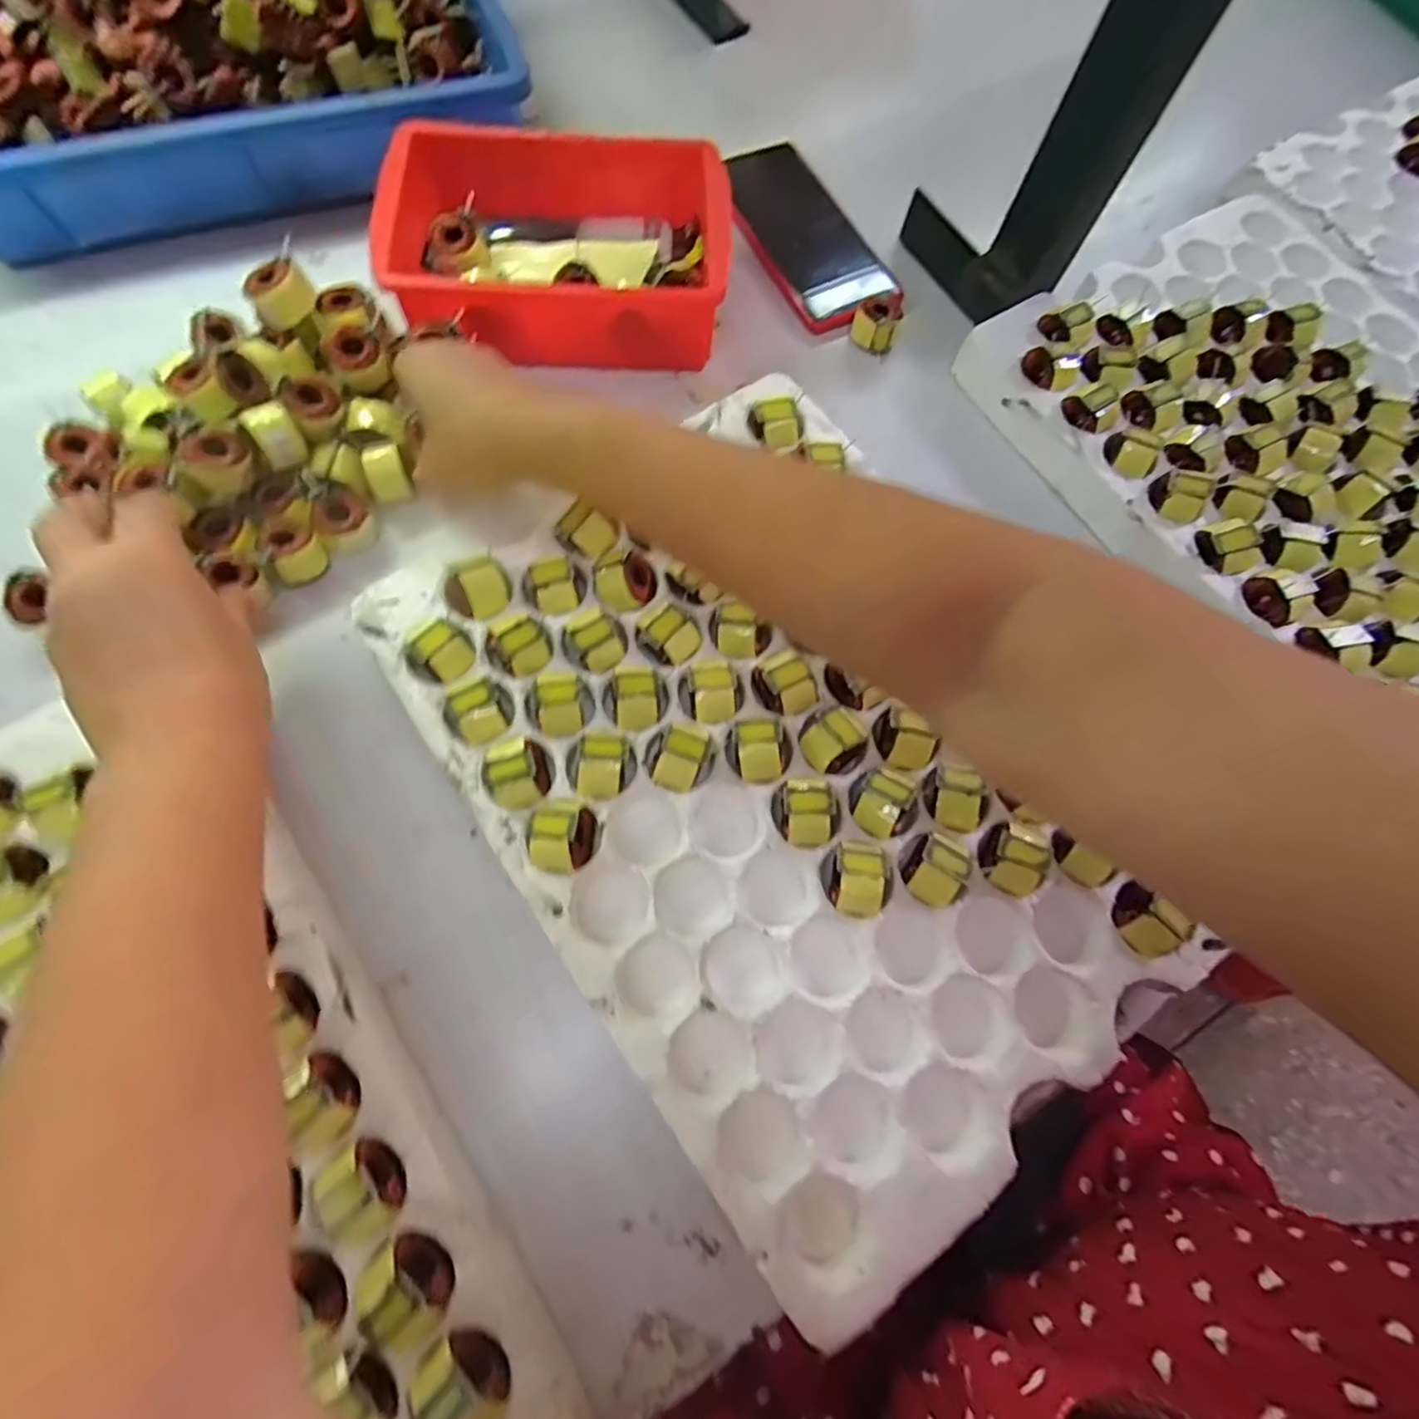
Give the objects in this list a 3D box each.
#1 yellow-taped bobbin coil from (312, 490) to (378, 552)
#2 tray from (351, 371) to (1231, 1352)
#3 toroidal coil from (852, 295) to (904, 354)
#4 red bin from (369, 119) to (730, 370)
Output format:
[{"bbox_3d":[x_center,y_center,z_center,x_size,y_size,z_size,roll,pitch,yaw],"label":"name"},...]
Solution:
[{"bbox_3d":[-0.204,-0.104,0.369,0.029,0.025,0.027,1,72,-3],"label":"yellow-taped bobbin coil"},{"bbox_3d":[0.039,0.029,0.322,0.271,0.032,0.379,-31,77,-13],"label":"tray"},{"bbox_3d":[0.112,-0.260,0.445,0.029,0.025,0.023,16,72,2],"label":"toroidal coil"},{"bbox_3d":[-0.092,-0.295,0.416,0.205,0.058,0.154,-3,72,-5],"label":"red bin"}]

